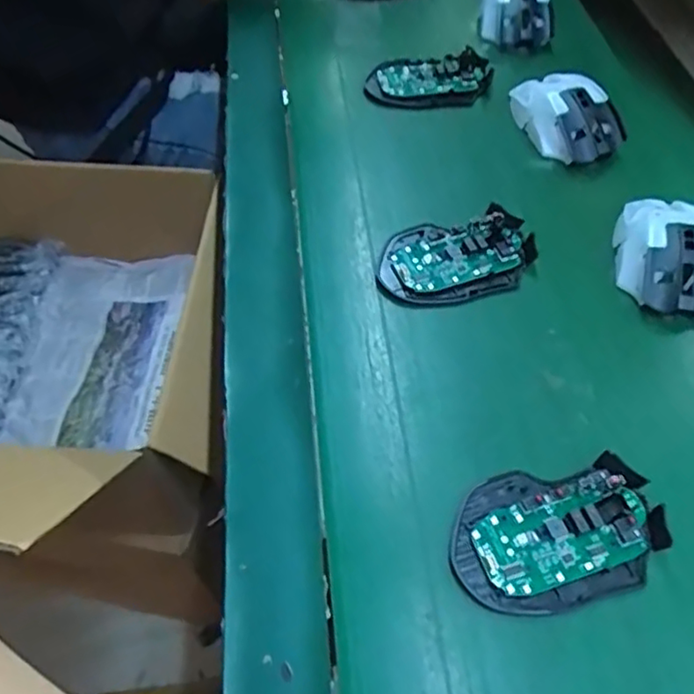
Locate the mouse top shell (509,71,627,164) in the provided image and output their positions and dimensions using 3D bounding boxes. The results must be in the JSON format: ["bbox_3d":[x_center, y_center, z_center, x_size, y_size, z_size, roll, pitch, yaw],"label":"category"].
[{"bbox_3d":[0.189,-0.204,0.536,0.072,0.036,0.111,-20,56,-9],"label":"mouse top shell"}]

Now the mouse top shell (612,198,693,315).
[{"bbox_3d":[0.233,-0.072,0.446,0.072,0.036,0.110,1,55,6],"label":"mouse top shell"}]

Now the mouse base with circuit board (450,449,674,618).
[{"bbox_3d":[0.113,0.099,0.330,0.114,0.015,0.073,-10,56,-10],"label":"mouse base with circuit board"}]

